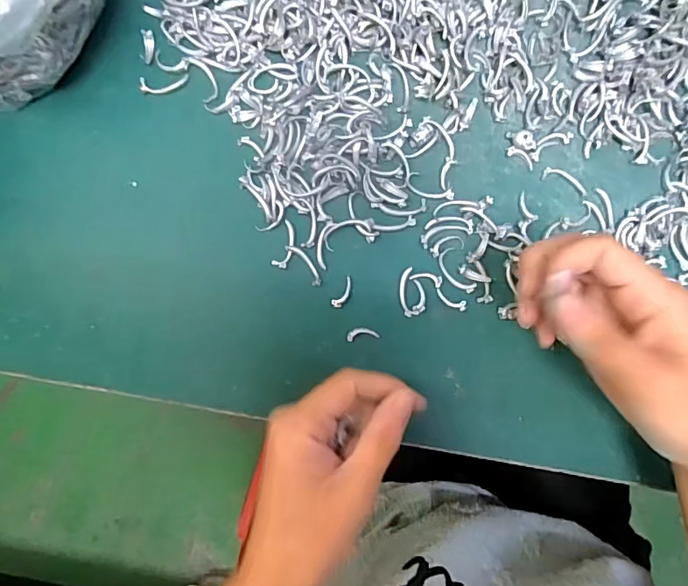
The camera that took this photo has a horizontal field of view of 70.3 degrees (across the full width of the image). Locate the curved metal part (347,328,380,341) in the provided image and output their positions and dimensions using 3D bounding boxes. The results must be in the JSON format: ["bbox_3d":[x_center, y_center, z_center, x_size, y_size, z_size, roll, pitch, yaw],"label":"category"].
[{"bbox_3d":[0.012,0.025,0.301,0.020,0.004,0.008,-7,91,1],"label":"curved metal part"}]

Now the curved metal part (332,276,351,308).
[{"bbox_3d":[0.000,0.000,0.300,0.007,0.004,0.020,32,91,0],"label":"curved metal part"}]

